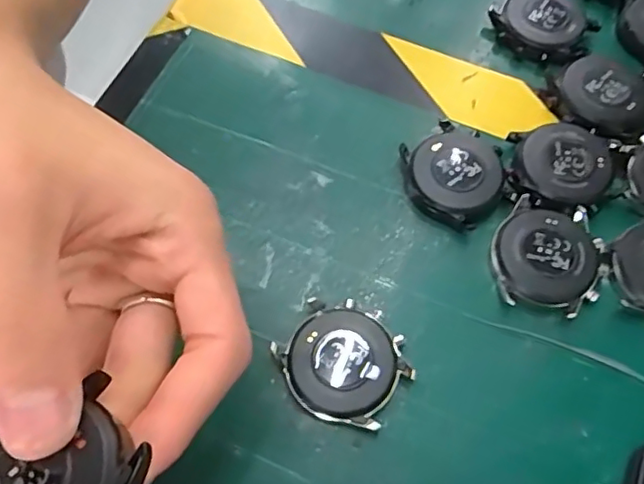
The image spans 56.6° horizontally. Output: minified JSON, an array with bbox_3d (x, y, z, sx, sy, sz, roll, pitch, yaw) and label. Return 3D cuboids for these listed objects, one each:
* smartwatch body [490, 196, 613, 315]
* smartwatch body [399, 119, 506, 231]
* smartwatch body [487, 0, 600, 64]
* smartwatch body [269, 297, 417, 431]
[{"bbox_3d":[0.098,0.006,0.259,0.046,0.009,0.049,14,66,7],"label":"smartwatch body"},{"bbox_3d":[0.061,-0.032,0.279,0.047,0.010,0.044,0,65,1],"label":"smartwatch body"},{"bbox_3d":[0.116,-0.117,0.317,0.051,0.008,0.041,31,69,14],"label":"smartwatch body"},{"bbox_3d":[0.008,0.049,0.241,0.048,0.013,0.045,33,70,15],"label":"smartwatch body"}]

